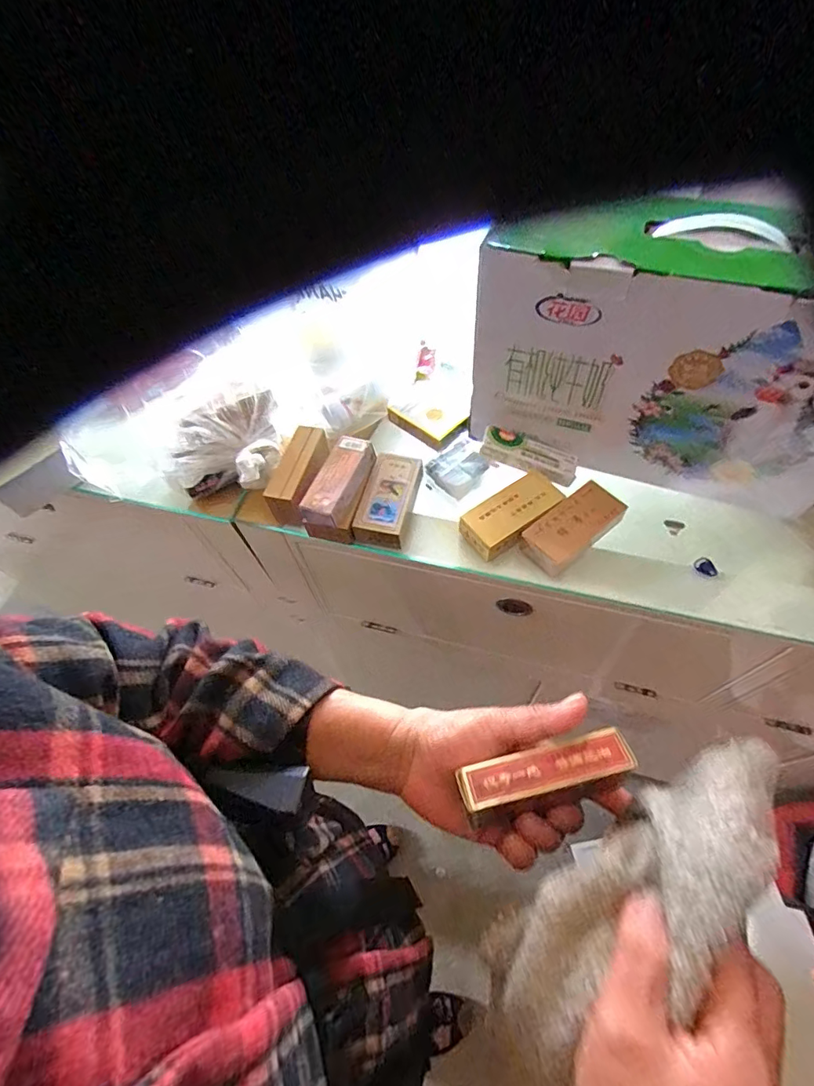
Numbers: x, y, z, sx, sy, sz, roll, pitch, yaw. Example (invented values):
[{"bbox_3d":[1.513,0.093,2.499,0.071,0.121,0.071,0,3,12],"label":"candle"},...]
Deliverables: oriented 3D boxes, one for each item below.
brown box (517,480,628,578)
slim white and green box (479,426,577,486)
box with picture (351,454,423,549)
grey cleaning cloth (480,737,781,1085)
[{"bbox_3d":[0.169,-0.016,0.501,0.104,0.033,0.049,-32,57,-18],"label":"brown box"},{"bbox_3d":[0.136,-0.098,0.545,0.105,0.019,0.040,20,56,2],"label":"slim white and green box"},{"bbox_3d":[-0.018,-0.047,0.536,0.054,0.037,0.107,14,68,15],"label":"box with picture"},{"bbox_3d":[0.120,0.176,0.249,0.187,0.062,0.066,-39,58,-5],"label":"grey cleaning cloth"}]

